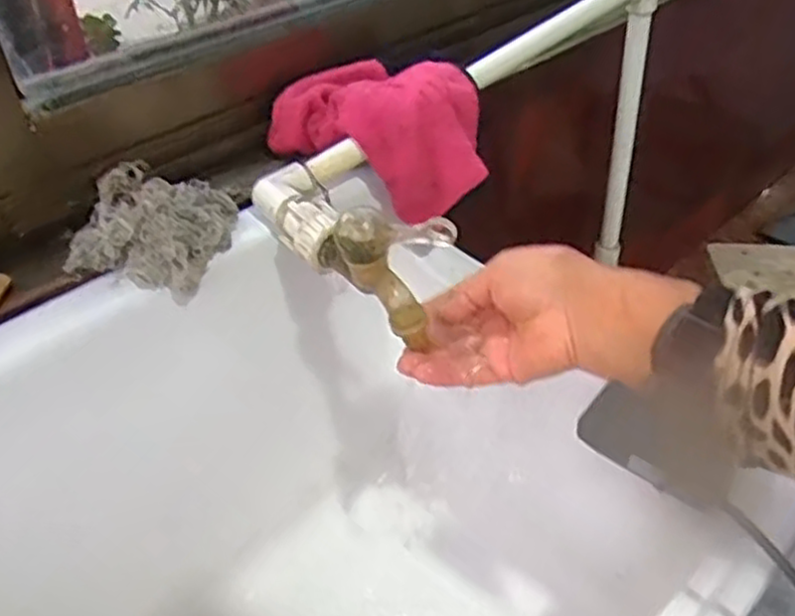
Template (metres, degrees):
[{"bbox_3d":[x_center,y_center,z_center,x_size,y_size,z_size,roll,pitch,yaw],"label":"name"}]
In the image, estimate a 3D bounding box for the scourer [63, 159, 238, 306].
[{"bbox_3d":[-0.167,-0.058,0.520,0.100,0.047,0.102,10,43,13],"label":"scourer"}]

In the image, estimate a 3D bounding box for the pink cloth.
[{"bbox_3d":[-0.009,-0.145,0.605,0.161,0.078,0.096,21,46,23],"label":"pink cloth"}]

